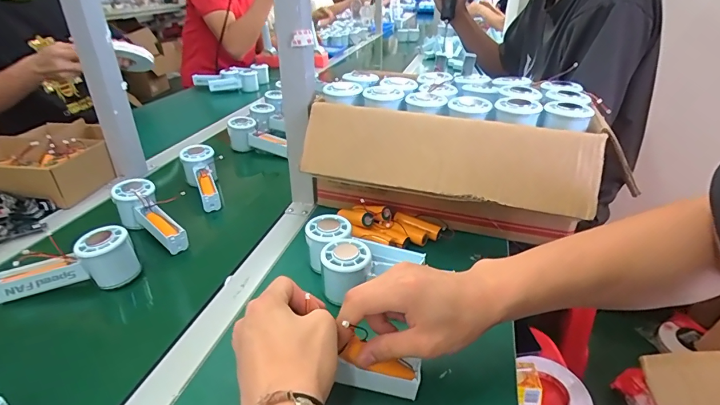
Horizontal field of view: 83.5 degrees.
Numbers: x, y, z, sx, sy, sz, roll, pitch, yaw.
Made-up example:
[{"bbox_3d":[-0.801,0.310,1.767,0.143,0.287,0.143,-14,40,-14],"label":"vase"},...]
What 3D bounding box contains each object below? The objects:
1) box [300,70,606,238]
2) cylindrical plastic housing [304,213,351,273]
[{"bbox_3d":[0.122,-0.068,0.594,0.364,0.187,0.247,10,31,14],"label":"box"},{"bbox_3d":[-0.038,0.054,0.515,0.054,0.059,0.052,2,30,-1],"label":"cylindrical plastic housing"}]

